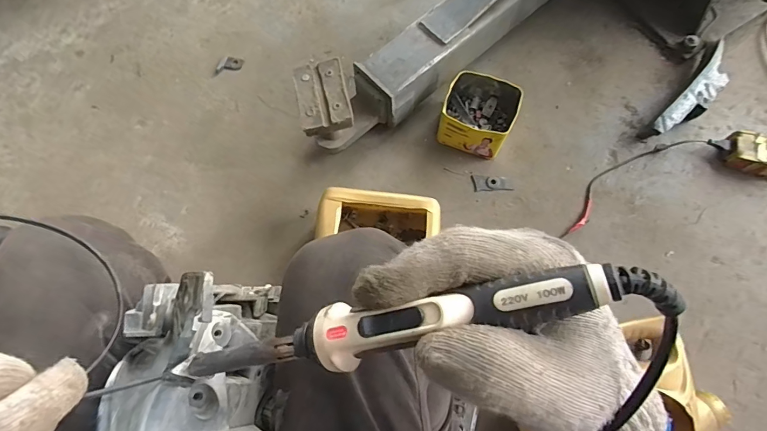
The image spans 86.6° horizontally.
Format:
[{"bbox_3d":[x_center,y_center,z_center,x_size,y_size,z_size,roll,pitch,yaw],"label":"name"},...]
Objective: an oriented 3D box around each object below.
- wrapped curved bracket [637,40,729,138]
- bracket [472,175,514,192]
[{"bbox_3d":[0.628,-0.243,0.825,0.067,0.062,0.271,42,76,12],"label":"wrapped curved bracket"},{"bbox_3d":[0.214,-0.065,0.798,0.077,0.005,0.034,-4,72,-2],"label":"bracket"}]

